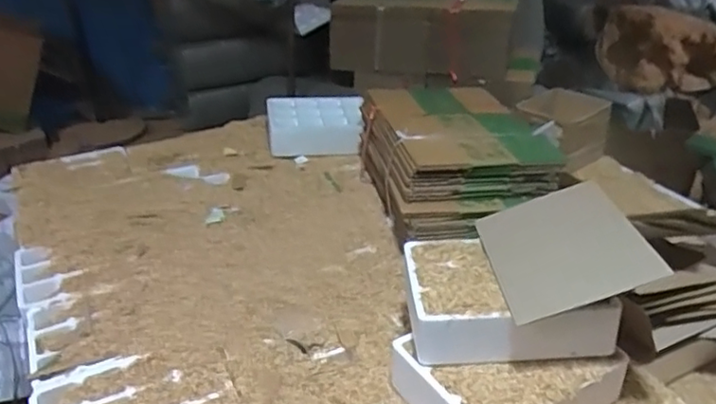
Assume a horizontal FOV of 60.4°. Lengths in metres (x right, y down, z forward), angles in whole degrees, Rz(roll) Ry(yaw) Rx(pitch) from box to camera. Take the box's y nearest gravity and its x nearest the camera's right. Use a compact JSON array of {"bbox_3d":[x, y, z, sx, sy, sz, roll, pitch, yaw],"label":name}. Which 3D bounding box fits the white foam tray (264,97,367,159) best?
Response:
[{"bbox_3d":[-0.097,-0.173,1.438,0.215,0.118,0.047,-2,16,1],"label":"white foam tray"}]

